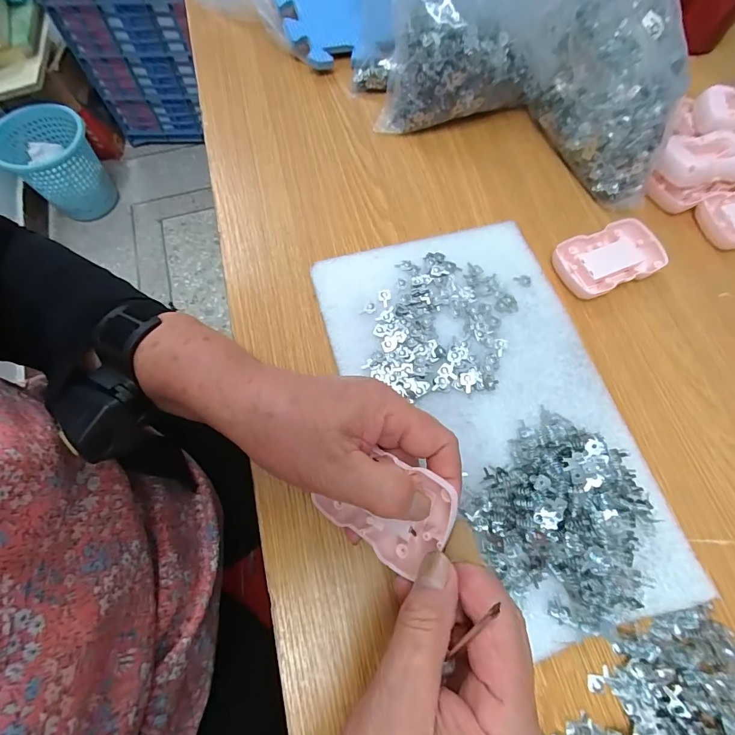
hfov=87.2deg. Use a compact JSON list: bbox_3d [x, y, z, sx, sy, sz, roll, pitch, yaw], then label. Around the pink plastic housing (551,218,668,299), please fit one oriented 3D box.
[{"bbox_3d":[0.203,-0.091,0.329,0.084,0.020,0.052,-20,71,-9],"label":"pink plastic housing"}]

